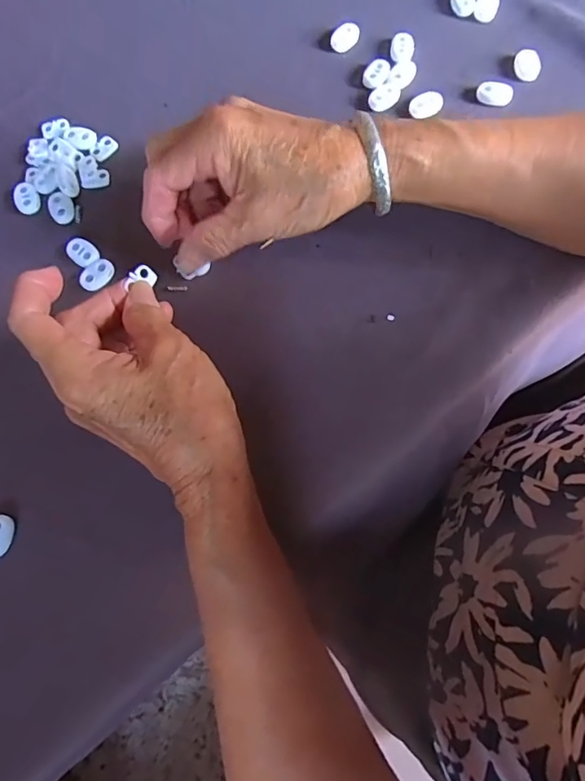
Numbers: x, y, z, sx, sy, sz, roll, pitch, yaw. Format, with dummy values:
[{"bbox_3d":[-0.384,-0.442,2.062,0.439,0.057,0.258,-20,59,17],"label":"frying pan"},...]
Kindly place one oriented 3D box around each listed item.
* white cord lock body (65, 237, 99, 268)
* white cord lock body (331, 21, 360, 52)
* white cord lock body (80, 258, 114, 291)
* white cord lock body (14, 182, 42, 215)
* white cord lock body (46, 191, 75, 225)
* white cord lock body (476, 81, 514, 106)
[{"bbox_3d":[-0.134,-0.088,0.313,0.023,0.004,0.015,39,80,11],"label":"white cord lock body"},{"bbox_3d":[0.037,-0.251,0.350,0.016,0.007,0.019,28,78,9],"label":"white cord lock body"},{"bbox_3d":[-0.122,-0.073,0.309,0.022,0.004,0.016,-37,78,-7],"label":"white cord lock body"},{"bbox_3d":[-0.175,-0.127,0.326,0.016,0.004,0.022,-24,76,-4],"label":"white cord lock body"},{"bbox_3d":[-0.151,-0.120,0.322,0.016,0.004,0.023,-25,76,-4],"label":"white cord lock body"},{"bbox_3d":[0.136,-0.200,0.333,0.023,0.007,0.015,18,77,6],"label":"white cord lock body"}]

